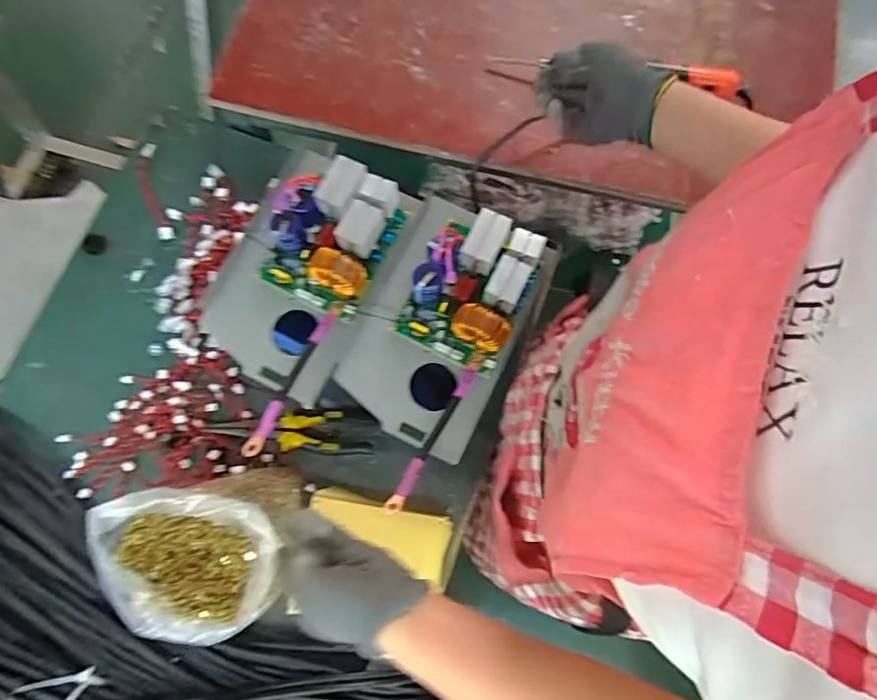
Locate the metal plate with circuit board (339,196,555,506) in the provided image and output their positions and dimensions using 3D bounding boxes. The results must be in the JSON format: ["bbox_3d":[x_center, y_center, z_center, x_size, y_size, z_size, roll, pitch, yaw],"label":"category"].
[{"bbox_3d":[0.001,-0.031,0.597,0.170,0.091,0.294,26,76,6],"label":"metal plate with circuit board"}]

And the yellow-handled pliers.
[{"bbox_3d":[-0.181,0.098,0.668,0.198,0.015,0.058,0,75,-1],"label":"yellow-handled pliers"}]

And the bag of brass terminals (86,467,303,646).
[{"bbox_3d":[-0.235,0.204,0.561,0.163,0.138,0.141,-12,78,-3],"label":"bag of brass terminals"}]

